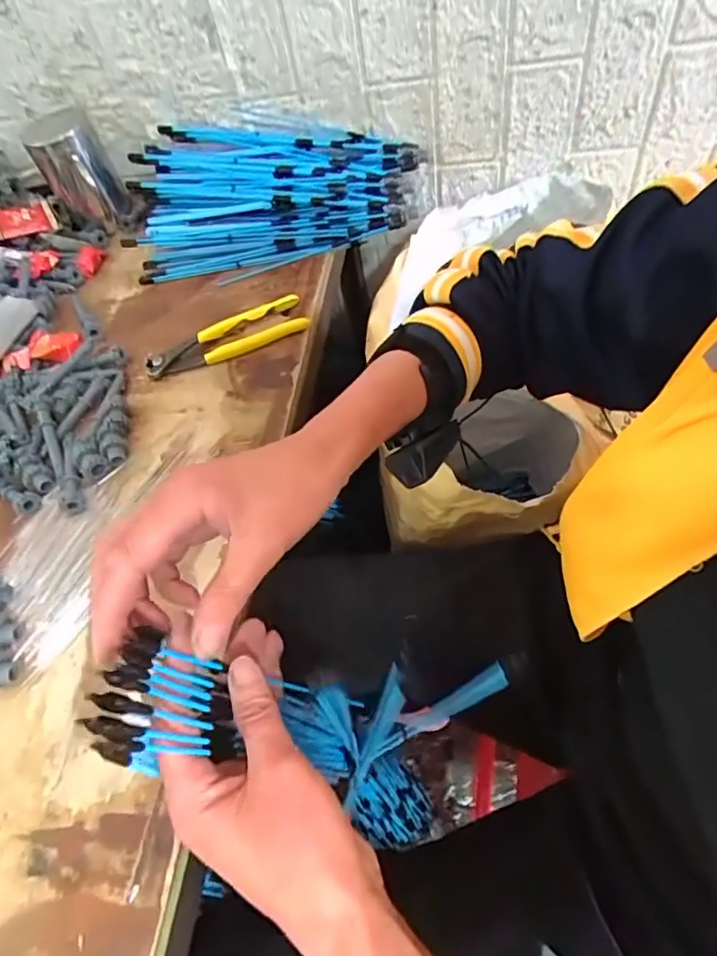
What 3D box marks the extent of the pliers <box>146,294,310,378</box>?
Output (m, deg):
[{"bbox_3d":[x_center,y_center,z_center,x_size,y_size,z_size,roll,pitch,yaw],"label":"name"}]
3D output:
[{"bbox_3d":[-0.134,-0.144,0.547,0.163,0.019,0.049,-20,55,-3],"label":"pliers"}]

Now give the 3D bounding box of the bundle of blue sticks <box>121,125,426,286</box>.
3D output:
[{"bbox_3d":[-0.094,-0.334,0.627,0.324,0.069,0.192,-6,56,6],"label":"bundle of blue sticks"}]

